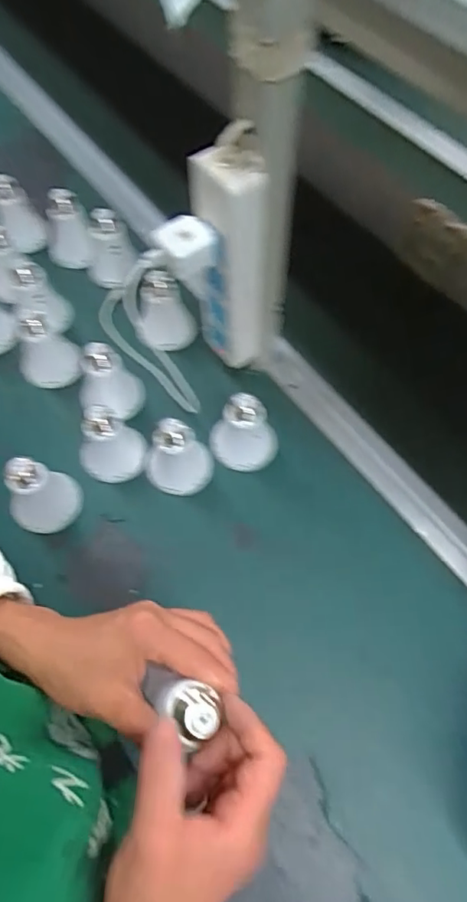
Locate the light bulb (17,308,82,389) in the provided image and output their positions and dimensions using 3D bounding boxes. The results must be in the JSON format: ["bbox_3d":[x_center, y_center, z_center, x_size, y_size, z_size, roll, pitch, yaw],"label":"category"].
[{"bbox_3d":[-0.214,-0.120,0.607,0.066,0.079,0.057,-31,66,-13],"label":"light bulb"}]

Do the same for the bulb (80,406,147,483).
[{"bbox_3d":[-0.124,-0.011,0.544,0.065,0.079,0.052,-42,69,-18],"label":"bulb"}]

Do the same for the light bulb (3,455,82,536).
[{"bbox_3d":[-0.188,0.041,0.524,0.068,0.090,0.052,-41,69,-18],"label":"light bulb"}]

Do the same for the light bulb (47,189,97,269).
[{"bbox_3d":[-0.215,-0.281,0.702,0.055,0.096,0.047,-21,64,-9],"label":"light bulb"}]

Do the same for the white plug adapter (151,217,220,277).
[{"bbox_3d":[-0.042,-0.175,0.469,0.045,0.035,0.047,-35,67,-15],"label":"white plug adapter"}]

